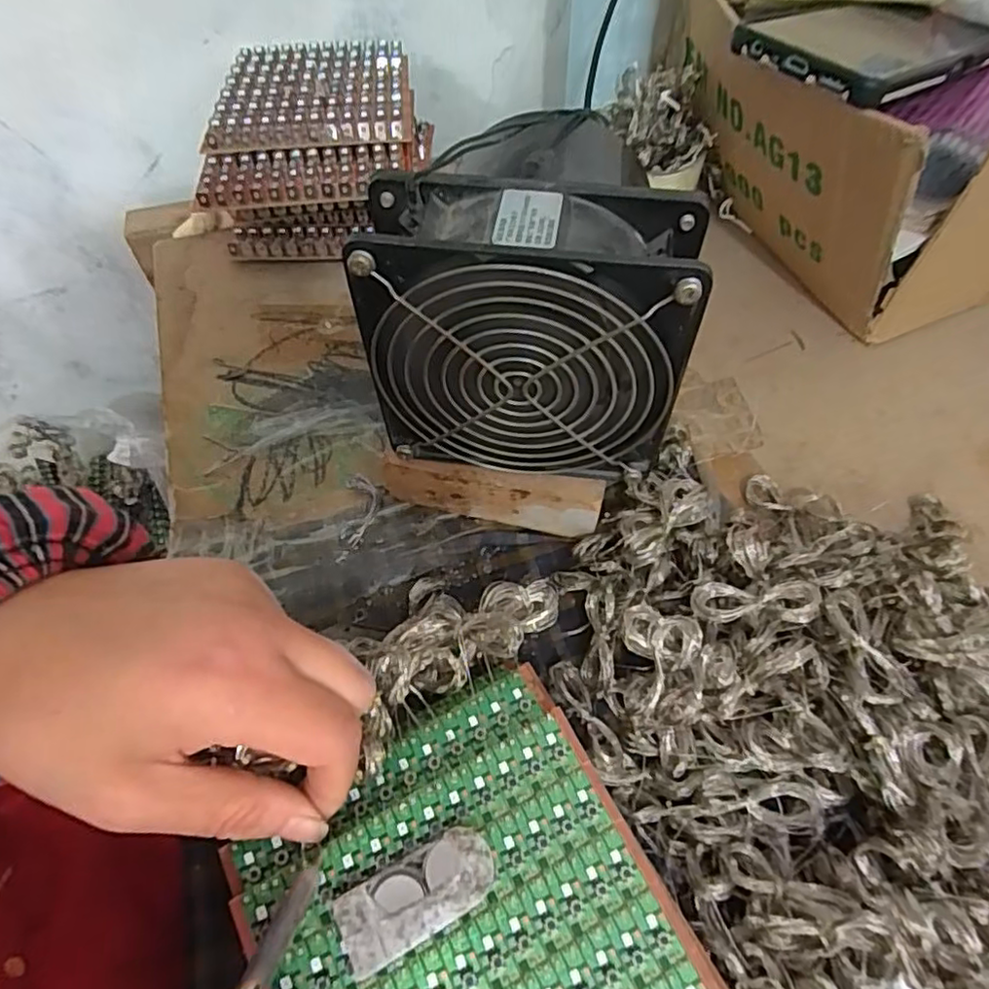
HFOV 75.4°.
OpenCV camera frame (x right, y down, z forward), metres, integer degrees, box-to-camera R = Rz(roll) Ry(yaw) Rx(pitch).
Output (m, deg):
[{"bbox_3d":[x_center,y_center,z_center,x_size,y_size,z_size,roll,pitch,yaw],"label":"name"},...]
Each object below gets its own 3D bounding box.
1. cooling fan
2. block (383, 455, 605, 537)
[{"bbox_3d":[0.012,-0.061,0.254,0.118,0.120,0.046,7,58,5],"label":"cooling fan"},{"bbox_3d":[-0.002,0.000,0.315,0.105,0.039,0.012,11,59,6],"label":"block"}]

